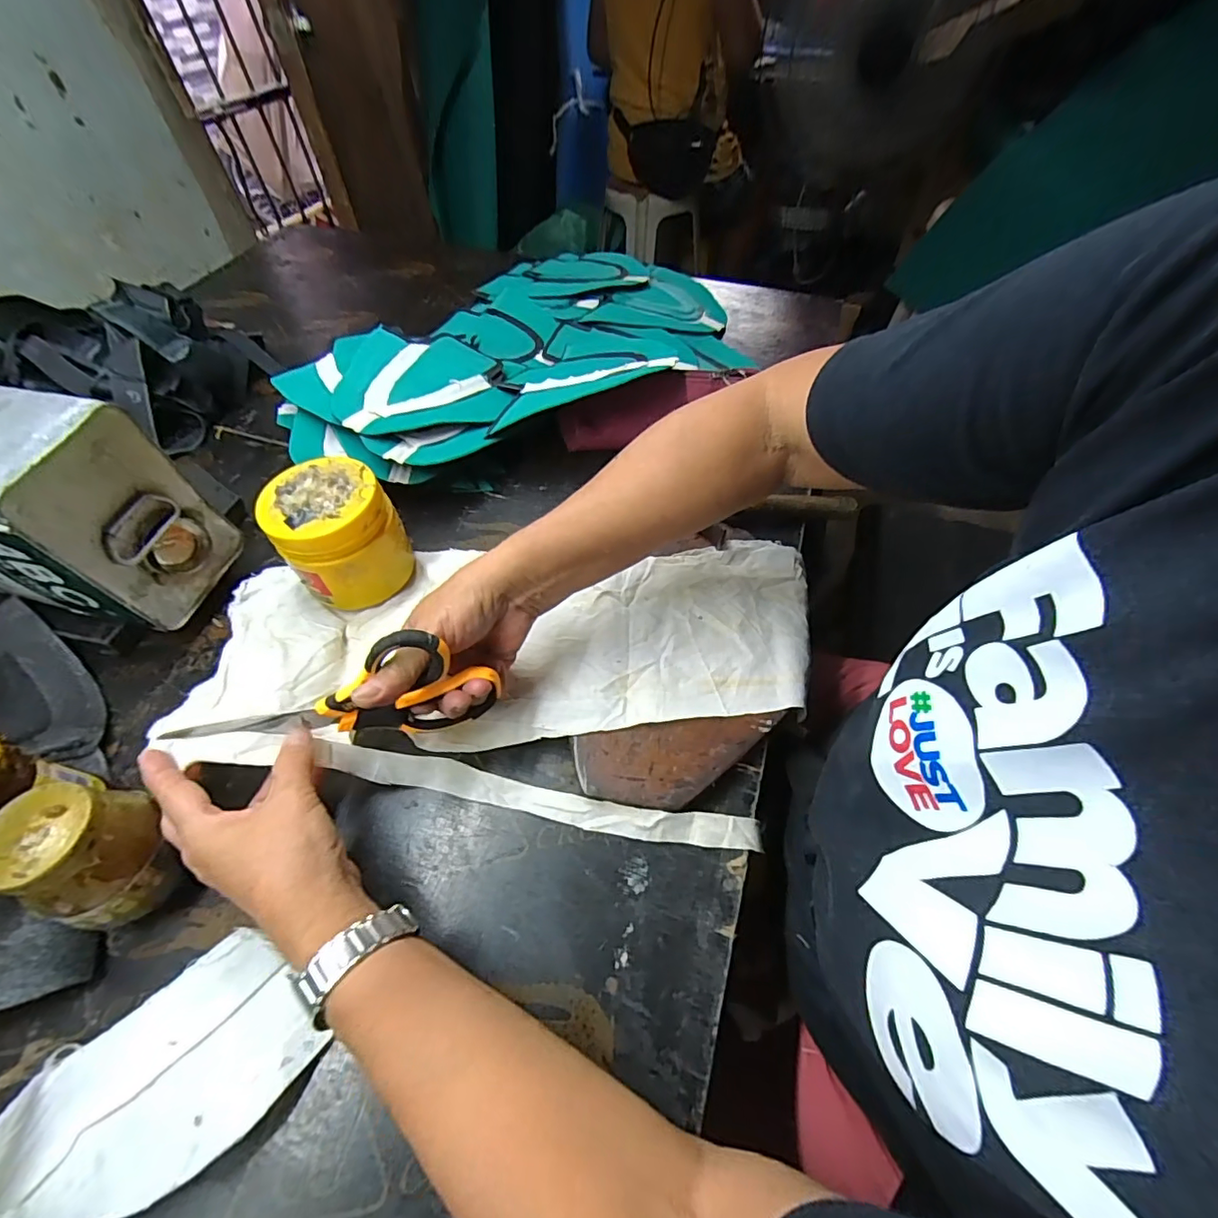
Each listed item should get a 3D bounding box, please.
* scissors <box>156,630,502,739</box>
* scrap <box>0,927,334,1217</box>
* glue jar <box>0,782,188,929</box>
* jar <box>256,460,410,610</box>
[{"bbox_3d":[-0.171,0.058,0.335,0.196,0.082,0.023,-11,54,-2],"label":"scissors"},{"bbox_3d":[-0.261,0.250,0.261,0.201,0.054,0.098,-25,58,-17],"label":"scrap"},{"bbox_3d":[-0.296,0.146,0.313,0.061,0.095,0.066,-1,55,1],"label":"glue jar"},{"bbox_3d":[-0.227,-0.062,0.456,0.091,0.102,0.088,0,54,0],"label":"jar"}]

